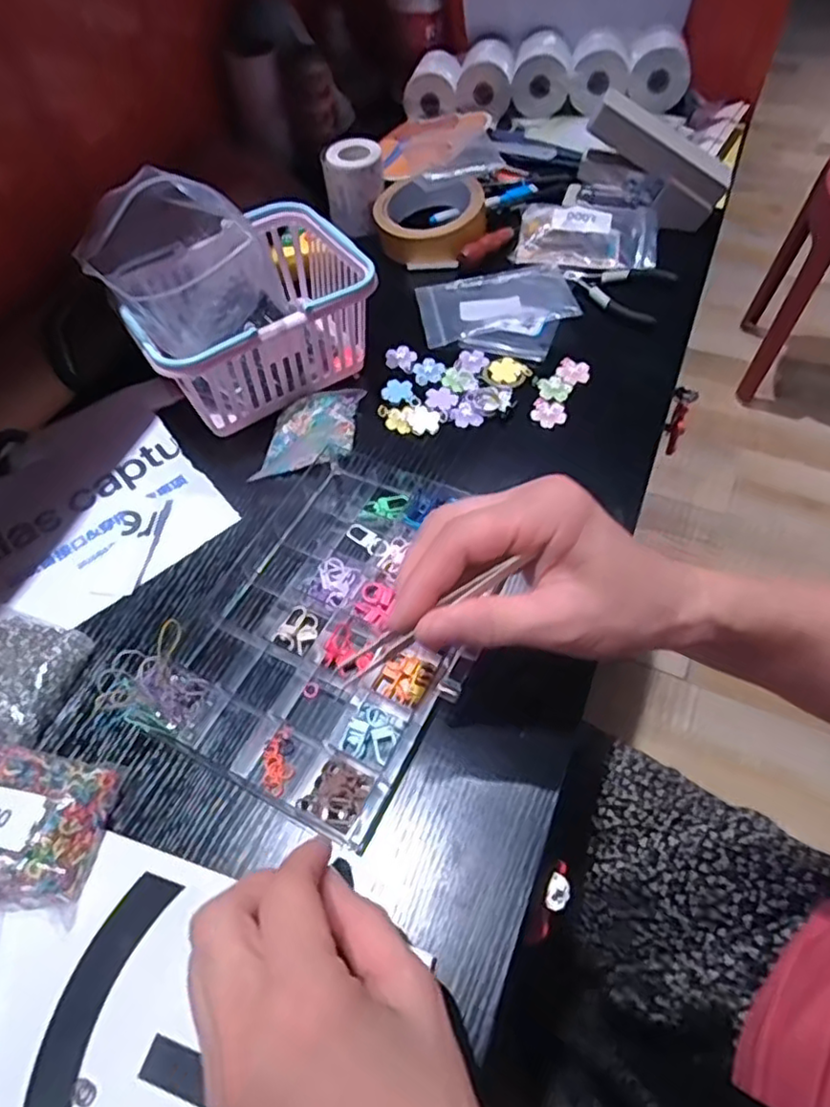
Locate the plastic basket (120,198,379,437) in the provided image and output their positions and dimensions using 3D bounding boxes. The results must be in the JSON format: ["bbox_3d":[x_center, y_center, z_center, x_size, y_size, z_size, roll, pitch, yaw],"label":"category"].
[{"bbox_3d":[-0.116,-0.163,0.462,0.154,0.086,0.121,-32,61,-17],"label":"plastic basket"}]

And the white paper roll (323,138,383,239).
[{"bbox_3d":[-0.053,-0.325,0.574,0.048,0.062,0.045,-8,57,-3],"label":"white paper roll"}]

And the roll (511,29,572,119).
[{"bbox_3d":[0.125,-0.479,0.636,0.053,0.052,0.062,6,58,6],"label":"roll"}]

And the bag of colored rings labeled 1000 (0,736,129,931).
[{"bbox_3d":[-0.211,0.126,0.315,0.113,0.017,0.074,6,58,7],"label":"bag of colored rings labeled 1000"}]

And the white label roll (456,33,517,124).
[{"bbox_3d":[0.073,-0.481,0.650,0.054,0.051,0.047,12,58,10],"label":"white label roll"}]

